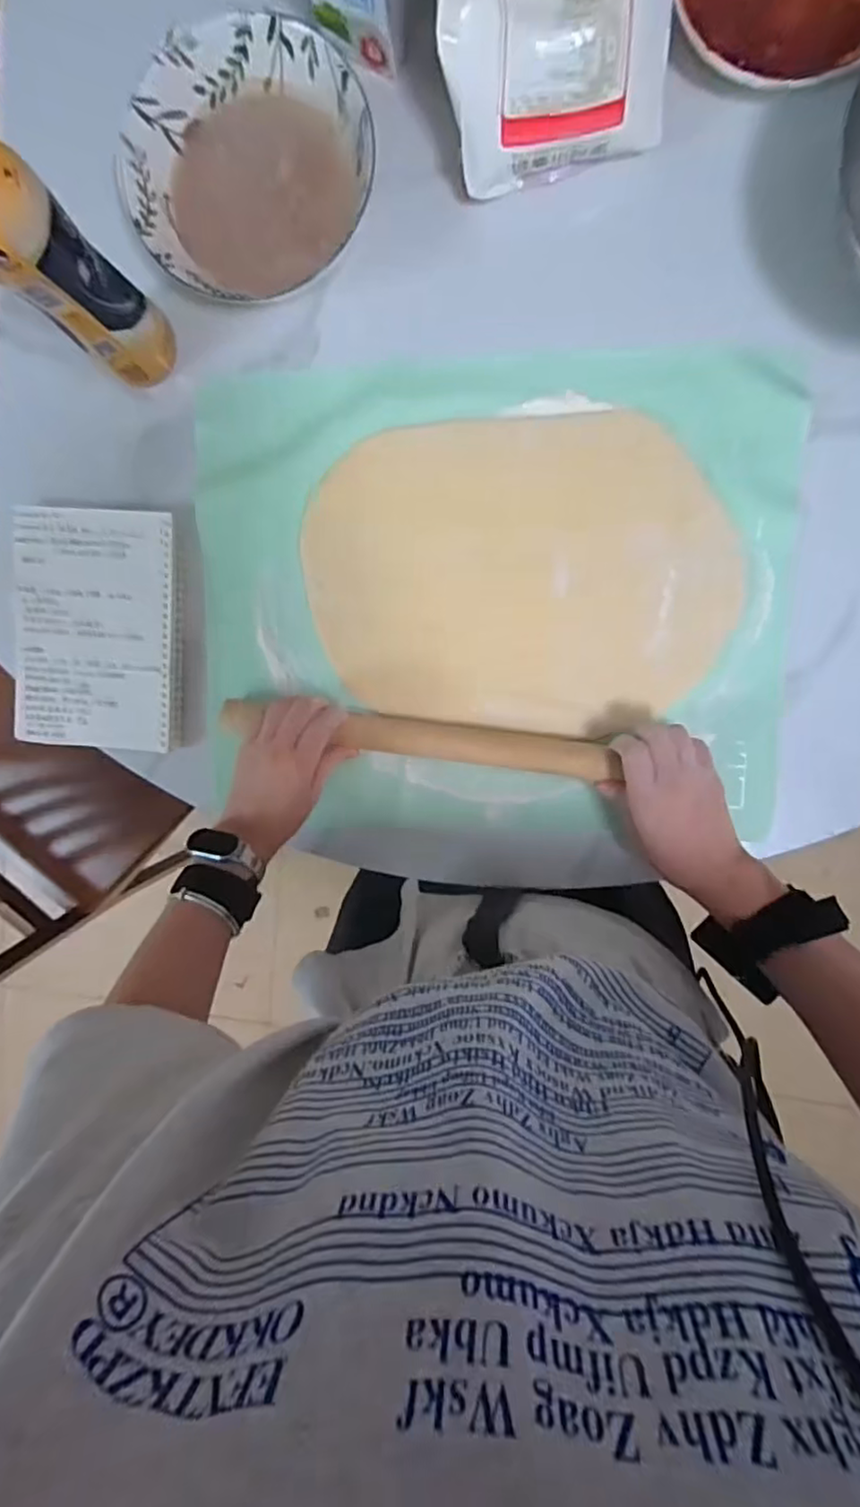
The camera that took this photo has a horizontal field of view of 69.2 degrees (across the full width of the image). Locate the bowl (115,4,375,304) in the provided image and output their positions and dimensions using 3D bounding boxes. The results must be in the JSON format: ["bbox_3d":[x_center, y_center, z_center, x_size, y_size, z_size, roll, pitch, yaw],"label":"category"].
[{"bbox_3d":[-0.131,-0.431,0.465,0.177,0.056,0.165,1,98,5],"label":"bowl"}]

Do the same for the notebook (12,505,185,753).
[{"bbox_3d":[-0.286,-0.105,0.530,0.143,0.023,0.199,4,98,4],"label":"notebook"}]

